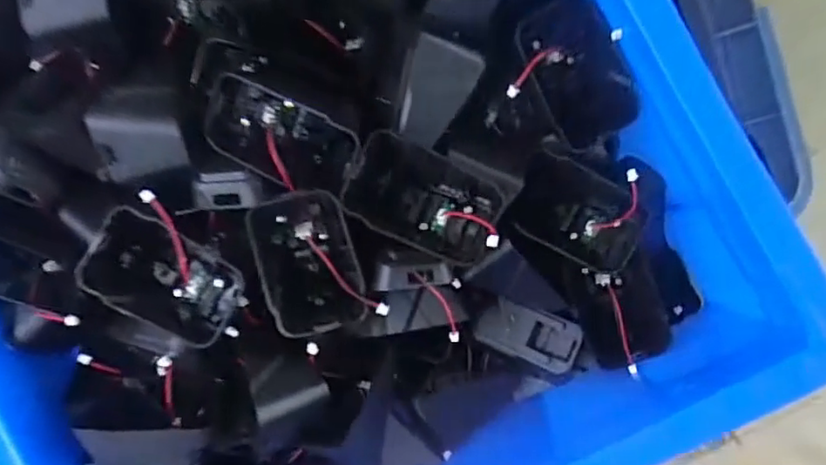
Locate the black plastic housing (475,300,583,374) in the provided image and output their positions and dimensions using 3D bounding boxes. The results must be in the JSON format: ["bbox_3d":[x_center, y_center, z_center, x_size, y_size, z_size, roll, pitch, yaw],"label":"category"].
[{"bbox_3d":[0.067,0.059,0.347,0.057,0.013,0.030,21,78,25],"label":"black plastic housing"}]

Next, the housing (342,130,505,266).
[{"bbox_3d":[0.007,-0.016,0.286,0.071,0.027,0.045,24,94,0],"label":"housing"}]

